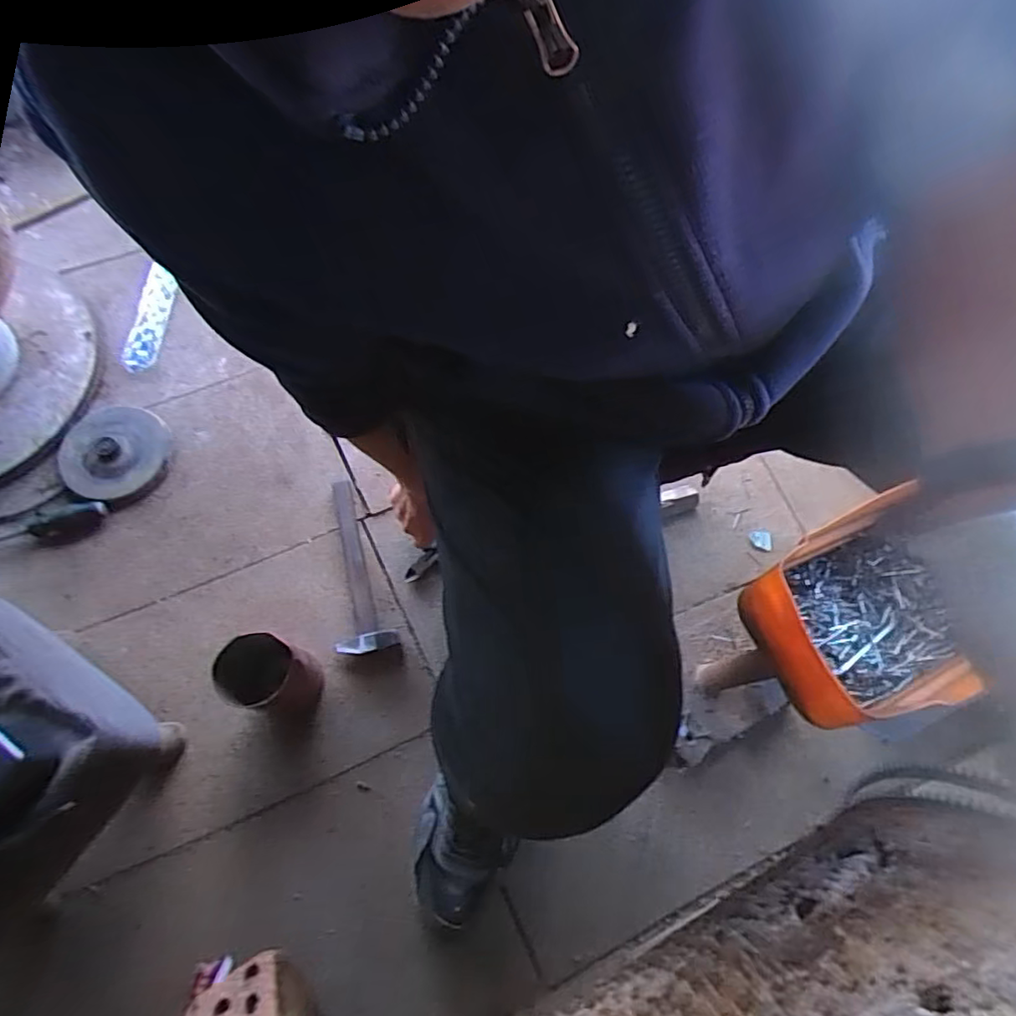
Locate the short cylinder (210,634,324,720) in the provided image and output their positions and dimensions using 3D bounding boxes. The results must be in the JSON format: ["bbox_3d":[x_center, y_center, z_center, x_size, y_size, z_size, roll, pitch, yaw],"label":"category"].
[{"bbox_3d":[-0.283,0.201,0.721,0.075,0.162,0.080,9,69,2],"label":"short cylinder"}]

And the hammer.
[{"bbox_3d":[-0.218,0.075,0.844,0.069,0.032,0.257,-15,70,-7],"label":"hammer"}]

